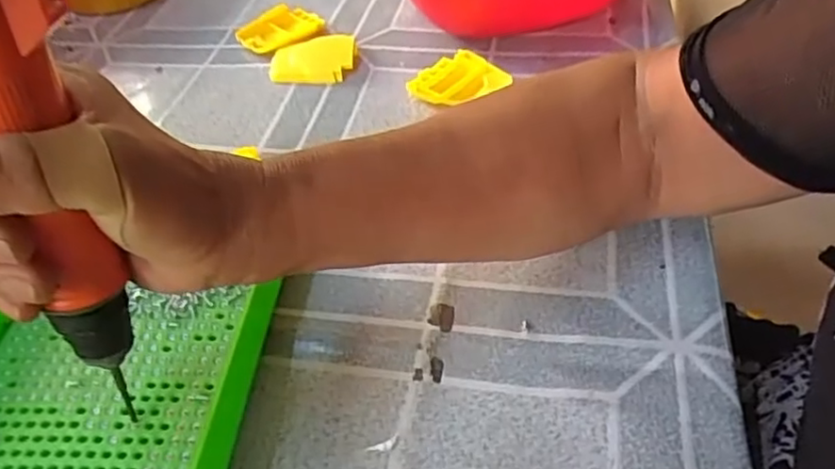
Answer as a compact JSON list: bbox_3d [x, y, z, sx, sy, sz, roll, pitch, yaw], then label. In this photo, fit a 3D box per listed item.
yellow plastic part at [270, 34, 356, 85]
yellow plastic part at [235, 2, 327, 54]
[{"bbox_3d":[-0.083,-0.141,0.526,0.063,0.017,0.054,1,44,5],"label":"yellow plastic part"},{"bbox_3d":[-0.118,-0.180,0.570,0.071,0.014,0.062,-11,44,-8],"label":"yellow plastic part"}]

